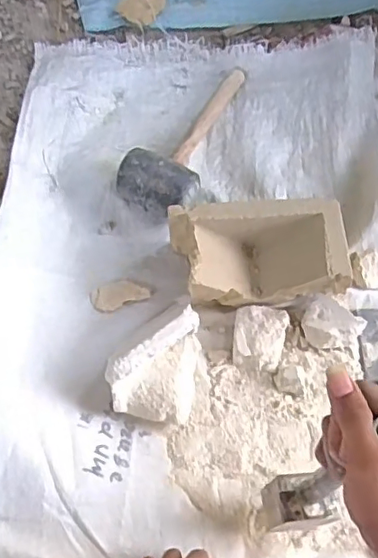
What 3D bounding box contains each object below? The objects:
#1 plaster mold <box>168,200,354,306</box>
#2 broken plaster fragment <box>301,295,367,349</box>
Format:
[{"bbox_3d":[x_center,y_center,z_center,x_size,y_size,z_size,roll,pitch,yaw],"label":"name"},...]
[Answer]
[{"bbox_3d":[0.080,-0.028,0.688,0.198,0.086,0.109,-1,63,-3],"label":"plaster mold"},{"bbox_3d":[0.172,0.050,0.694,0.068,0.027,0.060,-10,64,-8],"label":"broken plaster fragment"}]

